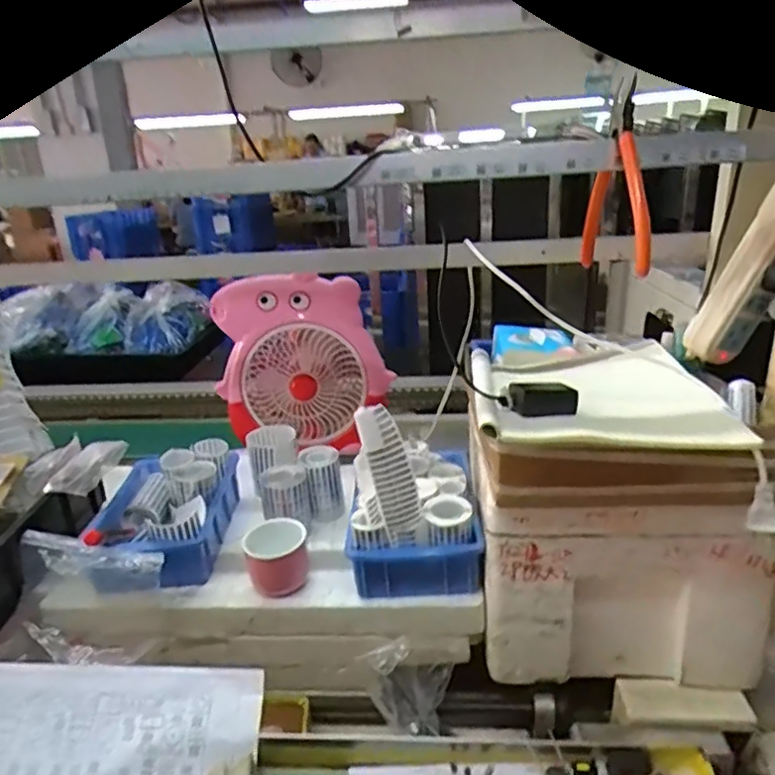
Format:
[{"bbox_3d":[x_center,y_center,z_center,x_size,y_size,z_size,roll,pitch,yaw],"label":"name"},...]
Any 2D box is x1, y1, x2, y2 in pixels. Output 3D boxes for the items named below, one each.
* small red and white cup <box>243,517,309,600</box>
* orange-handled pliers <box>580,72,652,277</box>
[{"bbox_3d":[-0.113,0.168,0.620,0.061,0.062,0.067,-5,21,-4],"label":"small red and white cup"},{"bbox_3d":[0.177,-0.159,0.466,0.030,0.134,0.113,0,21,8],"label":"orange-handled pliers"}]

